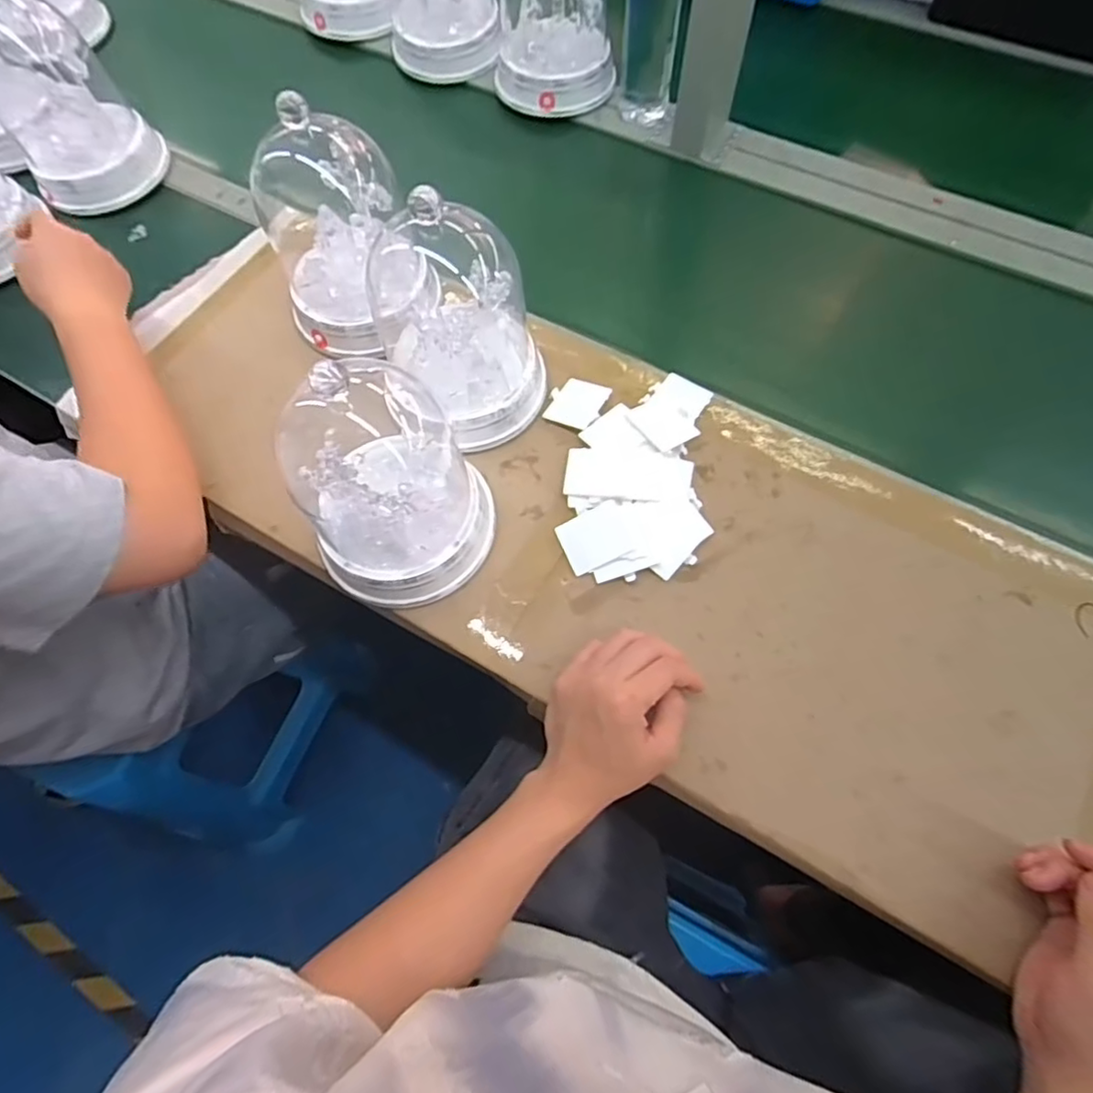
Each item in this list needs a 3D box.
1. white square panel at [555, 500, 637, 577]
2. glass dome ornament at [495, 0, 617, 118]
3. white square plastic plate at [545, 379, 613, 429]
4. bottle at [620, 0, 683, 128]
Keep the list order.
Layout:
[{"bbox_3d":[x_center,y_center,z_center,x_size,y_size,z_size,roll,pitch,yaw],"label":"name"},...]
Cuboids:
[{"bbox_3d":[0.042,-0.008,0.534,0.058,0.005,0.050,-23,69,-7],"label":"white square panel"},{"bbox_3d":[0.008,-0.633,0.723,0.144,0.170,0.123,-3,68,1],"label":"glass dome ornament"},{"bbox_3d":[0.029,-0.139,0.596,0.052,0.004,0.050,21,75,20],"label":"white square plastic plate"},{"bbox_3d":[0.116,-0.578,0.683,0.062,0.208,0.061,6,68,5],"label":"bottle"}]

